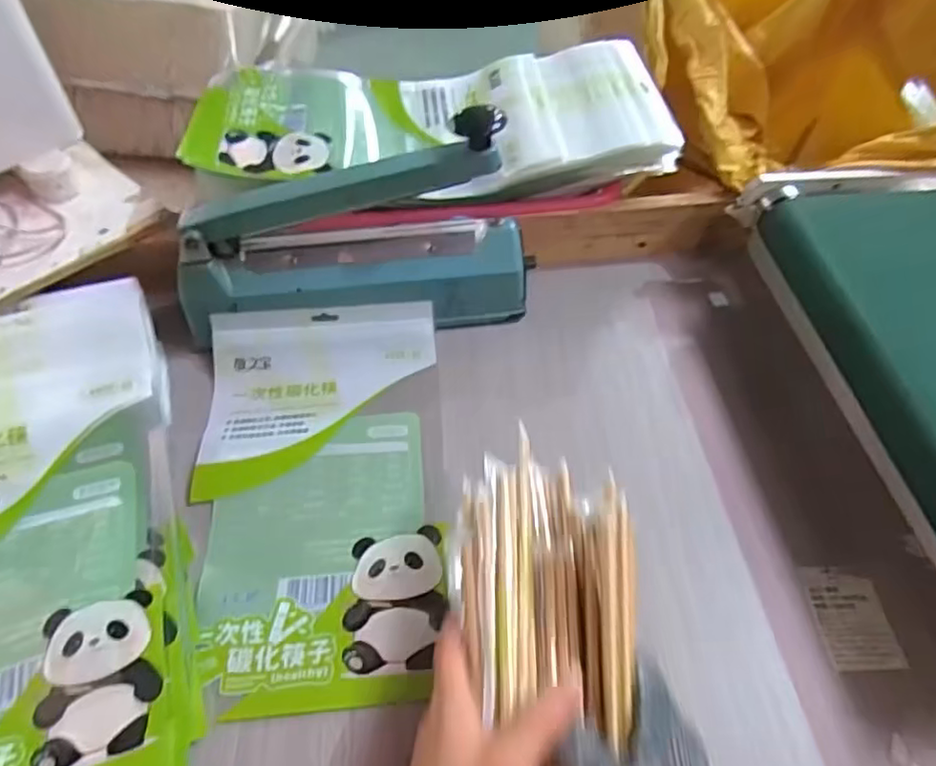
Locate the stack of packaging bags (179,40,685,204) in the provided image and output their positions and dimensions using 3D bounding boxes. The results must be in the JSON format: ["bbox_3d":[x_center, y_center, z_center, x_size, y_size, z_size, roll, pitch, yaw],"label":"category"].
[{"bbox_3d":[-0.034,-0.261,0.636,0.447,0.051,0.202,-4,51,-5],"label":"stack of packaging bags"}]

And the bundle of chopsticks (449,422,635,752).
[{"bbox_3d":[0.040,0.171,0.337,0.097,0.053,0.284,2,61,-2],"label":"bundle of chopsticks"}]

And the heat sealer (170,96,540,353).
[{"bbox_3d":[-0.098,-0.120,0.546,0.302,0.157,0.077,-9,51,-7],"label":"heat sealer"}]

